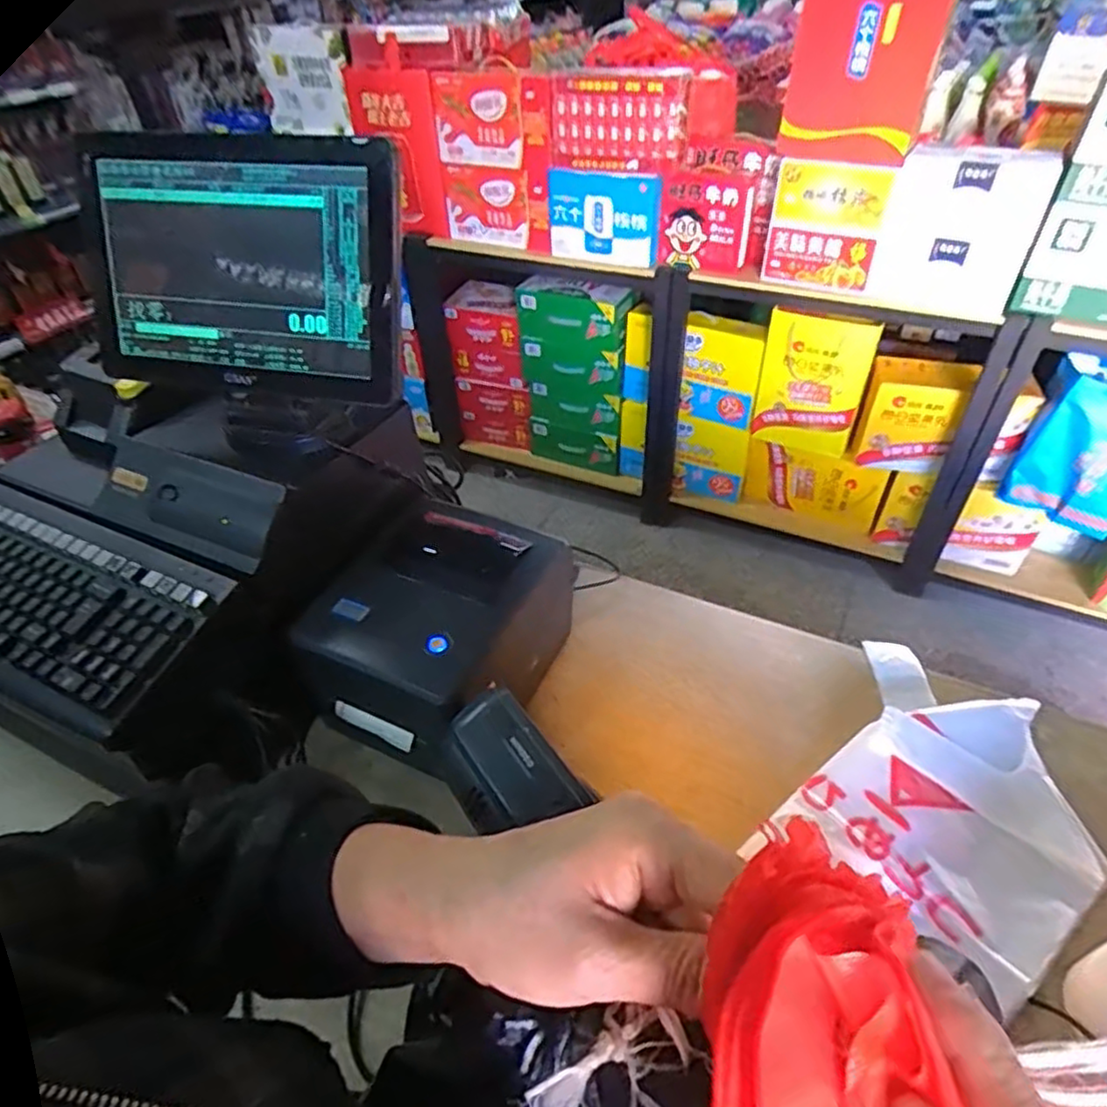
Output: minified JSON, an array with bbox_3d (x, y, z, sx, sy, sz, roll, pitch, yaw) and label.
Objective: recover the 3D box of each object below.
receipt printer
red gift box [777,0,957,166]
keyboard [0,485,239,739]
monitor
[{"bbox_3d":[-0.111,0.074,0.690,0.187,0.130,0.250,19,47,22],"label":"receipt printer"},{"bbox_3d":[0.613,-0.980,1.354,0.272,0.337,0.069,18,47,20],"label":"red gift box"},{"bbox_3d":[-0.473,0.035,0.626,0.363,0.025,0.156,18,58,21],"label":"keyboard"},{"bbox_3d":[-0.271,-0.243,0.597,0.305,0.213,0.054,7,16,12],"label":"monitor"}]

